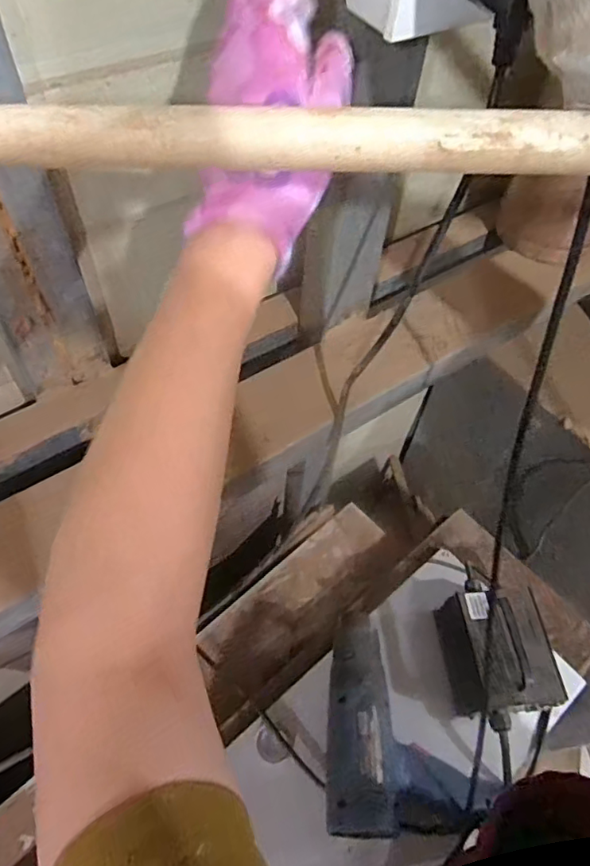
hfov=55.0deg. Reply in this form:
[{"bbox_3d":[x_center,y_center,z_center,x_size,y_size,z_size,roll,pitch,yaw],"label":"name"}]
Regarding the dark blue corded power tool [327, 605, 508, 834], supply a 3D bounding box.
[{"bbox_3d":[0.112,0.304,0.616,0.157,0.050,0.215,1,56,-4],"label":"dark blue corded power tool"}]

